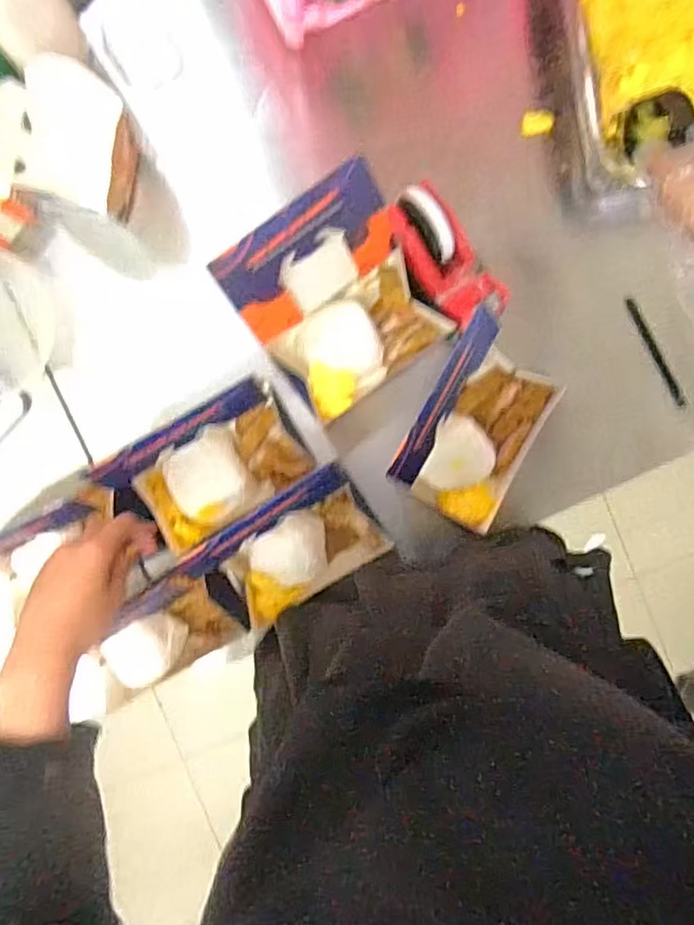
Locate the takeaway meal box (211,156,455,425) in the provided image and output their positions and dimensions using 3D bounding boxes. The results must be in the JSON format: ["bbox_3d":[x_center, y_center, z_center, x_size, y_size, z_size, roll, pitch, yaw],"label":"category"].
[{"bbox_3d":[-0.009,-0.161,0.612,0.175,0.110,0.180,-35,92,1],"label":"takeaway meal box"}]

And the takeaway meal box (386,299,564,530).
[{"bbox_3d":[0.130,-0.031,0.611,0.128,0.158,0.171,30,92,-1],"label":"takeaway meal box"}]

